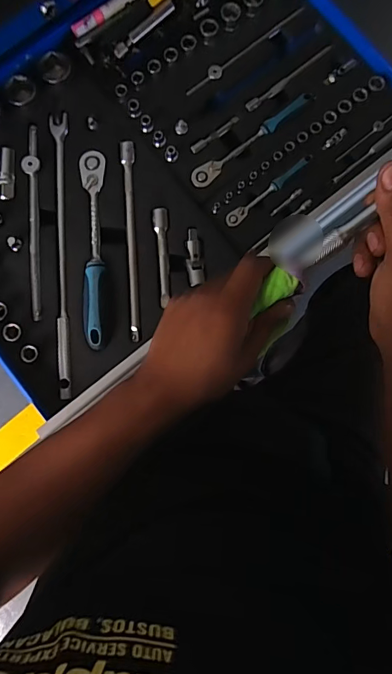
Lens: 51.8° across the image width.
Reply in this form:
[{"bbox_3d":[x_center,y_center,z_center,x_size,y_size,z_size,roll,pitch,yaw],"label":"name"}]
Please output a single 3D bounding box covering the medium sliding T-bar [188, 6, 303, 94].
[{"bbox_3d":[0.063,-0.370,0.518,0.192,0.012,0.017,-42,84,-5],"label":"medium sliding T-bar"}]

